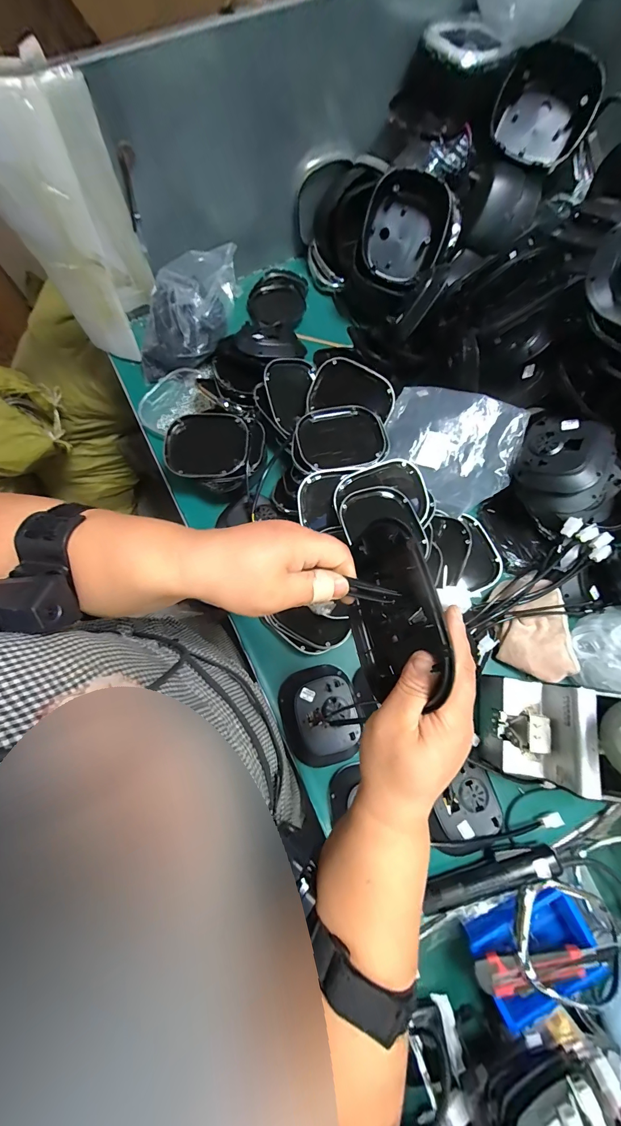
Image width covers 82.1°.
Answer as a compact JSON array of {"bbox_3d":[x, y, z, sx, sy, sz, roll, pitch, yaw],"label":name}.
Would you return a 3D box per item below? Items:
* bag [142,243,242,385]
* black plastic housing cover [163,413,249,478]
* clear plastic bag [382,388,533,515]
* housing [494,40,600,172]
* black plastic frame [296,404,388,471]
[{"bbox_3d":[-0.233,-0.468,0.680,0.134,0.134,0.232,33,77,9],"label":"bag"},{"bbox_3d":[-0.175,-0.204,0.611,0.137,0.029,0.124,-2,74,0],"label":"black plastic housing cover"},{"bbox_3d":[0.226,-0.197,0.611,0.228,0.074,0.196,30,77,9],"label":"clear plastic bag"},{"bbox_3d":[0.371,-0.723,0.578,0.150,0.133,0.086,2,59,-6],"label":"housing"},{"bbox_3d":[0.051,-0.206,0.587,0.136,0.020,0.118,-14,74,-3],"label":"black plastic frame"}]

